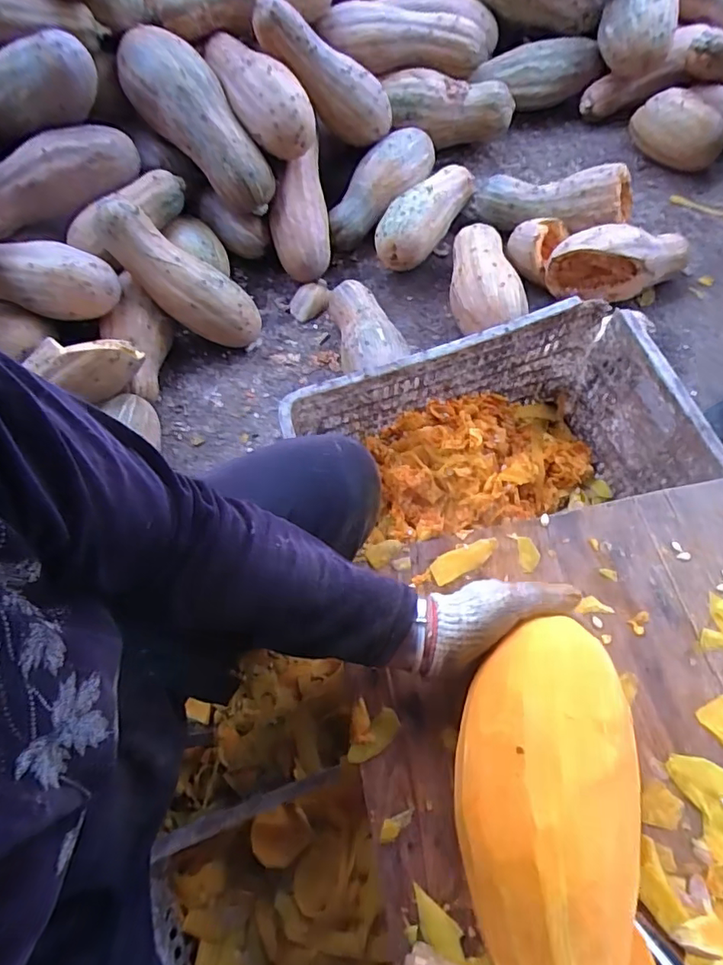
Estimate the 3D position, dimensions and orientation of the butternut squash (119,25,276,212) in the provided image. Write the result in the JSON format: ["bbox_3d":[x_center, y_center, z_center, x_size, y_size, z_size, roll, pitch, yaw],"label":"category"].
[{"bbox_3d":[-0.293,-0.667,0.987,0.128,0.107,0.348,-49,113,-16],"label":"butternut squash"}]

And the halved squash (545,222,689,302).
[{"bbox_3d":[0.500,-0.421,1.040,0.280,0.157,0.099,-10,67,0],"label":"halved squash"}]

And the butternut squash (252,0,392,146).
[{"bbox_3d":[-0.074,-0.799,1.048,0.115,0.312,0.098,-25,60,39],"label":"butternut squash"}]

